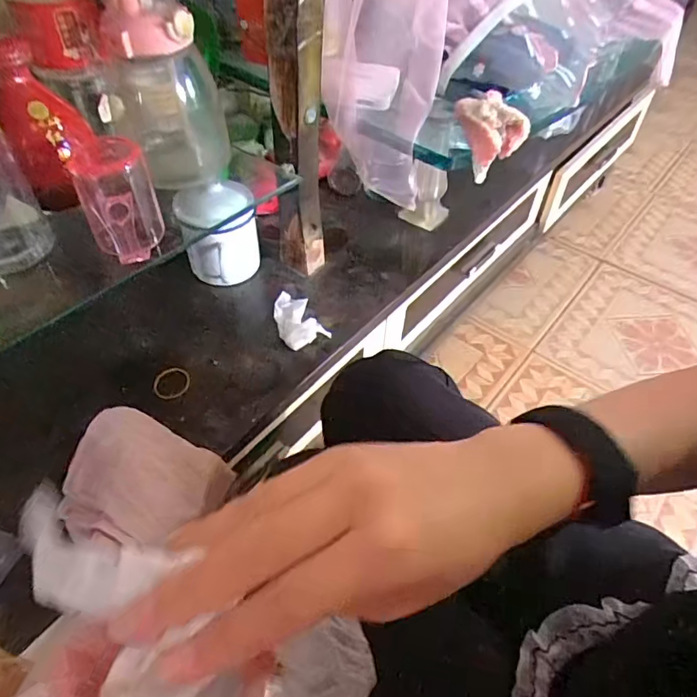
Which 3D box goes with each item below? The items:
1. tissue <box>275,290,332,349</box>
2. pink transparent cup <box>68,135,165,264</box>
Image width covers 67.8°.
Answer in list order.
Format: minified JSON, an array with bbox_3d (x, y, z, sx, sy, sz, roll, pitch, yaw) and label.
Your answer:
[{"bbox_3d":[-0.072,-0.042,0.704,0.056,0.016,0.095,-24,52,-21],"label":"tissue"},{"bbox_3d":[-0.223,-0.143,0.507,0.065,0.095,0.070,1,50,-1],"label":"pink transparent cup"}]

